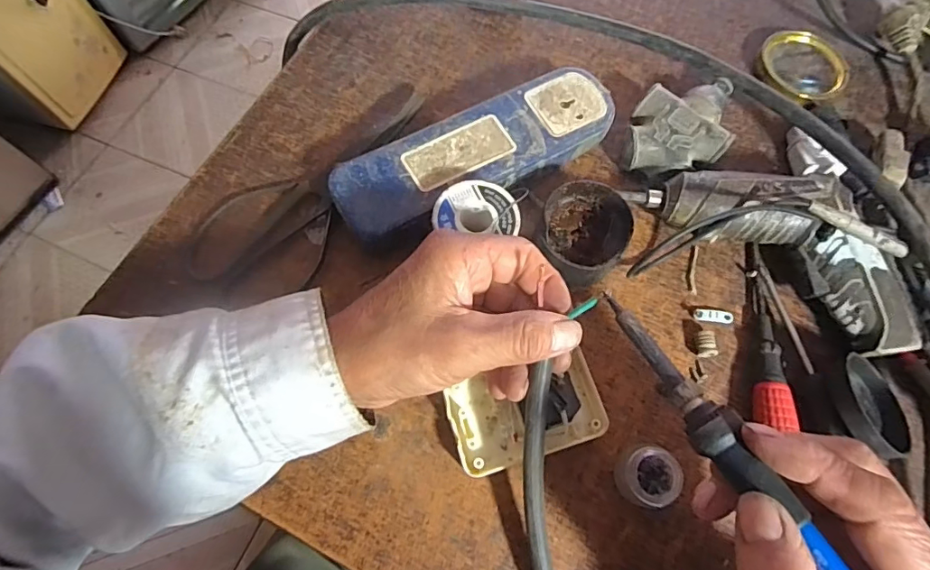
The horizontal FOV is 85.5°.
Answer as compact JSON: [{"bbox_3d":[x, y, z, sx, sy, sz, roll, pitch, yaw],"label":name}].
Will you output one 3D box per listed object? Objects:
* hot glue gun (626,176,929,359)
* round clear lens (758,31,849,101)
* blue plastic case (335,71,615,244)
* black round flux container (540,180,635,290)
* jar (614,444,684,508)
[{"bbox_3d":[0.208,-0.033,0.328,0.179,0.050,0.075,37,73,14],"label":"hot glue gun"},{"bbox_3d":[0.271,-0.176,0.405,0.066,0.020,0.059,38,73,14],"label":"round clear lens"},{"bbox_3d":[0.009,-0.090,0.349,0.198,0.031,0.064,-29,71,-10],"label":"blue plastic case"},{"bbox_3d":[0.078,-0.032,0.334,0.059,0.037,0.064,0,68,0],"label":"black round flux container"},{"bbox_3d":[0.106,0.111,0.292,0.033,0.019,0.031,0,68,0],"label":"jar"}]

